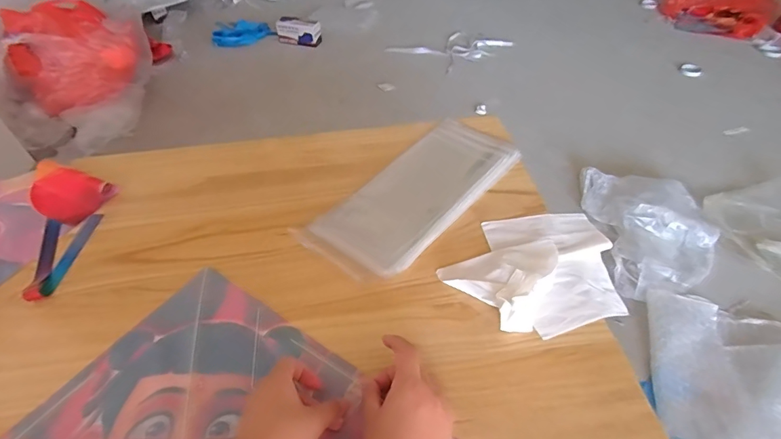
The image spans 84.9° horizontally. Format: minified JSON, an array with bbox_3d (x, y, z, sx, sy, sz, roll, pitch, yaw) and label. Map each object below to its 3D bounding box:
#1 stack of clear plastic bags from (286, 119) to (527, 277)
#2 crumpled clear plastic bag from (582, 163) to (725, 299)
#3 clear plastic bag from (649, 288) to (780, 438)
[{"bbox_3d":[0.042,-0.048,0.663,0.164,0.030,0.359,34,57,29],"label":"stack of clear plastic bags"},{"bbox_3d":[0.762,0.019,1.229,0.323,0.073,0.435,-2,47,1],"label":"crumpled clear plastic bag"},{"bbox_3d":[0.815,0.374,0.916,0.442,0.108,0.397,13,49,14],"label":"clear plastic bag"}]

